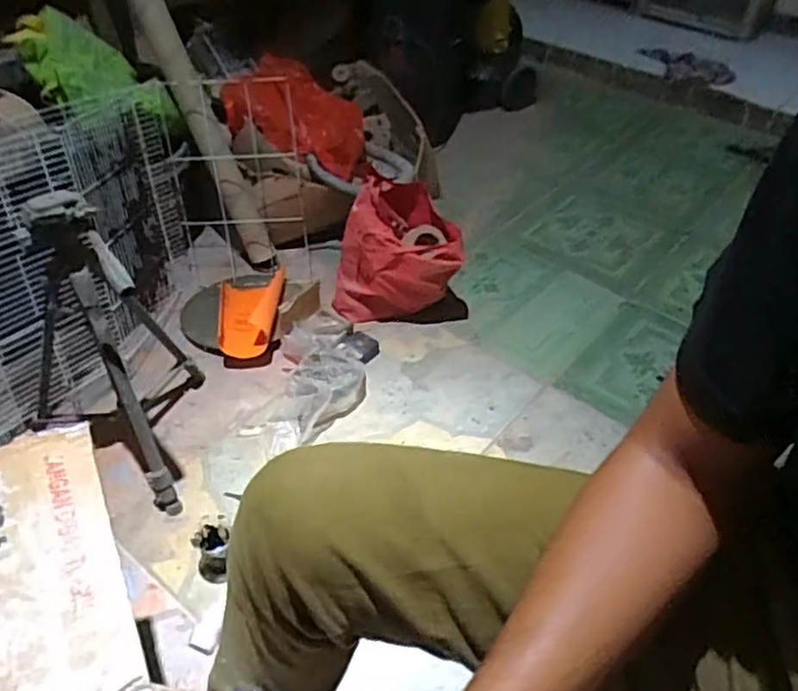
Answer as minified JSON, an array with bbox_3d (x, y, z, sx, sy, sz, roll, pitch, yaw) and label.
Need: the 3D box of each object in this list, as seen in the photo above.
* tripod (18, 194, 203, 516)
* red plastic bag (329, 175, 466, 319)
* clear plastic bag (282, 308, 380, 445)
[{"bbox_3d":[-0.517,-0.004,1.092,0.271,0.524,0.318,-3,43,-6],"label":"tripod"},{"bbox_3d":[0.005,-0.204,1.526,0.274,0.301,0.189,9,43,7],"label":"red plastic bag"},{"bbox_3d":[-0.158,0.037,1.384,0.187,0.102,0.337,8,43,6],"label":"clear plastic bag"}]

